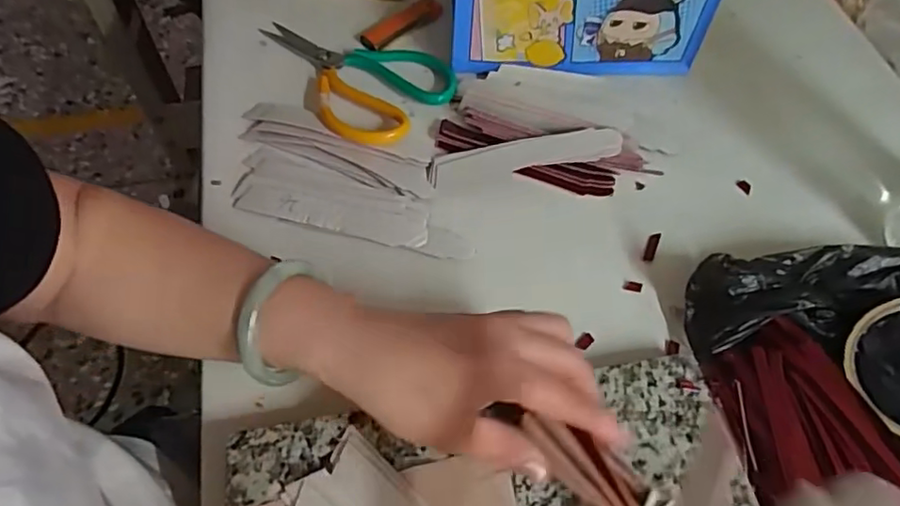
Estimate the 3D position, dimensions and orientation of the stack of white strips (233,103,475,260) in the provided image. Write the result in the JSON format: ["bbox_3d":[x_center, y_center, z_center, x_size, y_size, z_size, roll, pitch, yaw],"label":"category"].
[{"bbox_3d":[-0.078,-0.052,0.453,0.205,0.010,0.091,20,61,12],"label":"stack of white strips"}]

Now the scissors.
[{"bbox_3d":[-0.095,-0.158,0.514,0.192,0.017,0.110,31,64,18],"label":"scissors"}]

